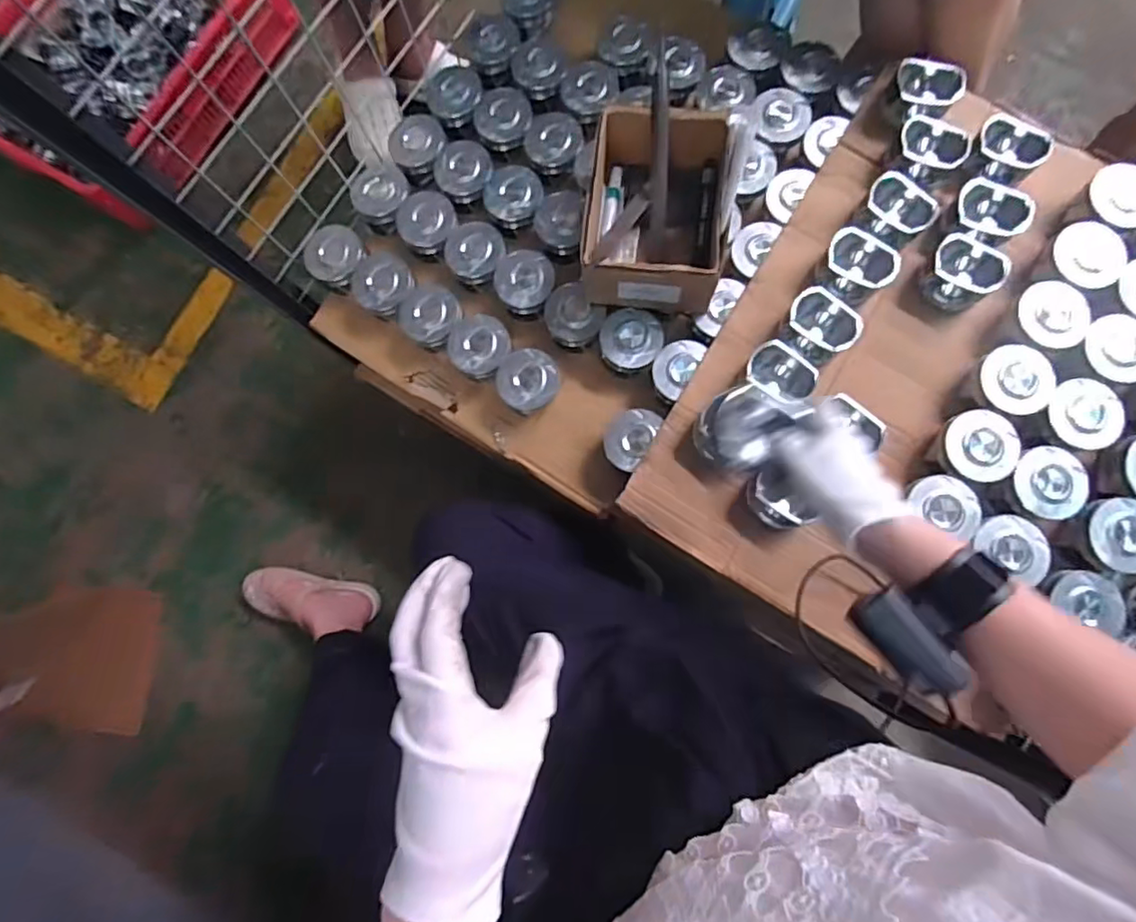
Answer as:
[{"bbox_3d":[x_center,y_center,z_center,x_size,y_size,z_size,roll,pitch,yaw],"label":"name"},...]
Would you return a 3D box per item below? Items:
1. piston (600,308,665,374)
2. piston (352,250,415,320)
[{"bbox_3d":[0.077,-0.143,0.711,0.076,0.043,0.072,2,81,3],"label":"piston"},{"bbox_3d":[-0.240,-0.227,0.760,0.074,0.048,0.076,35,84,8],"label":"piston"}]

